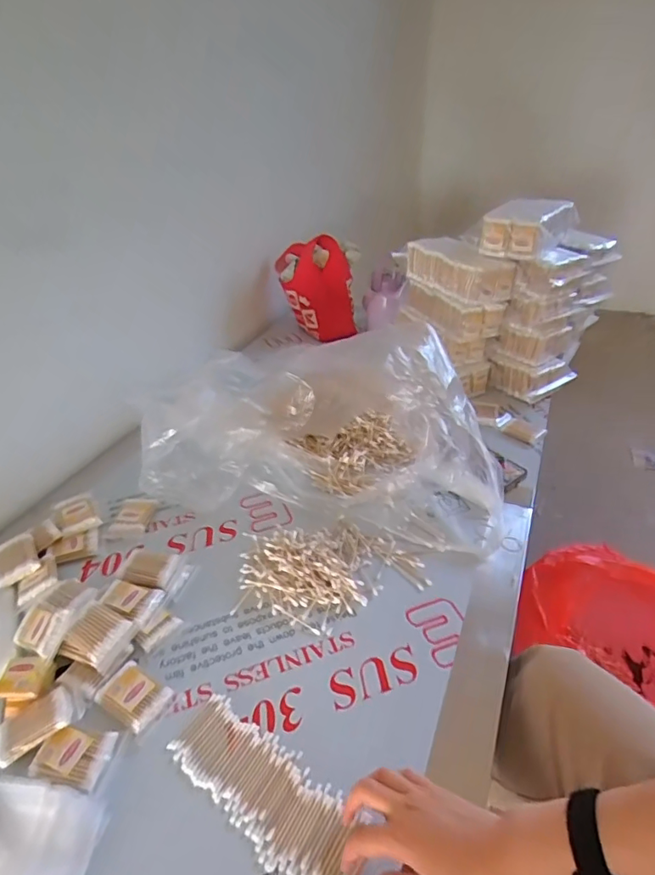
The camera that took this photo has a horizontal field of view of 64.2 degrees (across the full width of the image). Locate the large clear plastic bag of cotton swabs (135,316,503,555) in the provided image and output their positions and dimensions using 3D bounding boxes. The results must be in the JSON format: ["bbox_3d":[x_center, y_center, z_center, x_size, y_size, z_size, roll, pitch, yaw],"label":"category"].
[{"bbox_3d":[0.004,-0.016,0.870,0.545,0.238,0.302,3,36,4],"label":"large clear plastic bag of cotton swabs"}]

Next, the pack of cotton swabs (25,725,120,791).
[{"bbox_3d":[-0.269,0.336,0.554,0.076,0.016,0.056,6,36,8],"label":"pack of cotton swabs"}]

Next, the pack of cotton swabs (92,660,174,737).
[{"bbox_3d":[-0.227,0.298,0.608,0.080,0.019,0.057,19,40,25],"label":"pack of cotton swabs"}]

